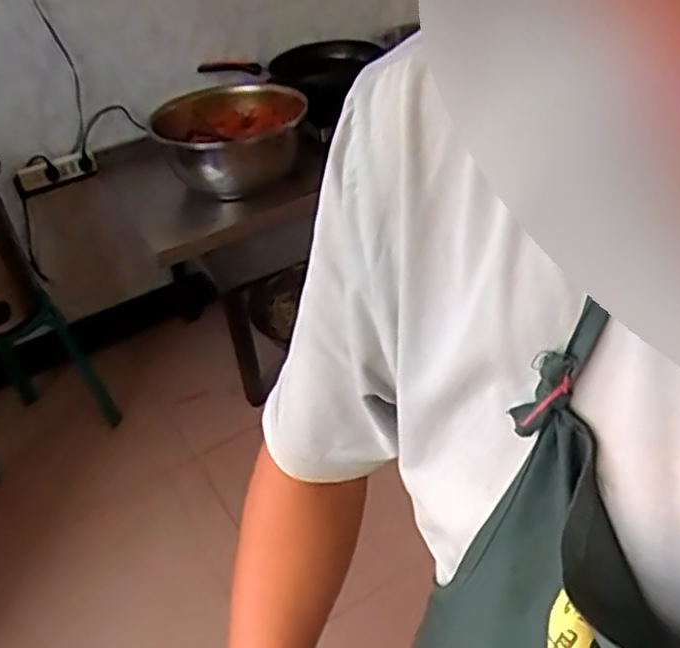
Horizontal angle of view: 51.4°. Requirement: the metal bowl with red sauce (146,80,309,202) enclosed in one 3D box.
[{"bbox_3d":[-0.265,-0.462,1.768,0.371,0.200,0.293,-10,33,-5],"label":"metal bowl with red sauce"}]

